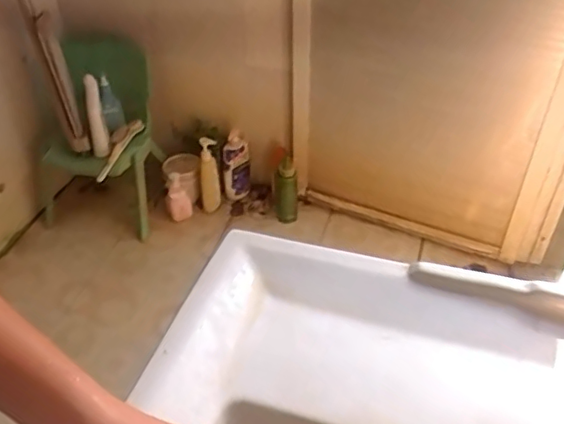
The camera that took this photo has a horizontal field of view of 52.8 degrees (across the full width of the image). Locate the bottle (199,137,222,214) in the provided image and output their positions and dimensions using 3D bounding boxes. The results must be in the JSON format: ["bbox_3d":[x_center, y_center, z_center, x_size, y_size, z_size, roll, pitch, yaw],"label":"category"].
[{"bbox_3d":[-0.227,-0.102,1.780,0.065,0.260,0.058,-7,38,-7],"label":"bottle"}]

